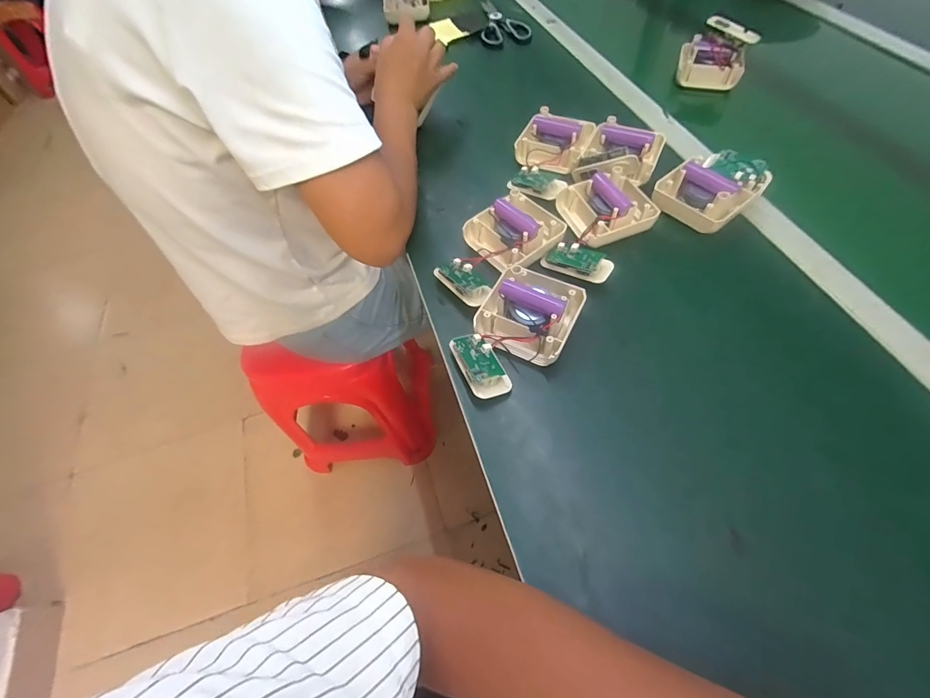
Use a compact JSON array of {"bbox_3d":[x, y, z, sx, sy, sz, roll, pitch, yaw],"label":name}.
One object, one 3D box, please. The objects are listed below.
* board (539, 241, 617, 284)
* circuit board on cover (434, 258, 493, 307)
[{"bbox_3d":[0.125,-0.097,0.435,0.074,0.017,0.035,25,64,18],"label":"board"},{"bbox_3d":[-0.002,-0.074,0.432,0.037,0.013,0.065,-36,63,-16],"label":"circuit board on cover"}]

